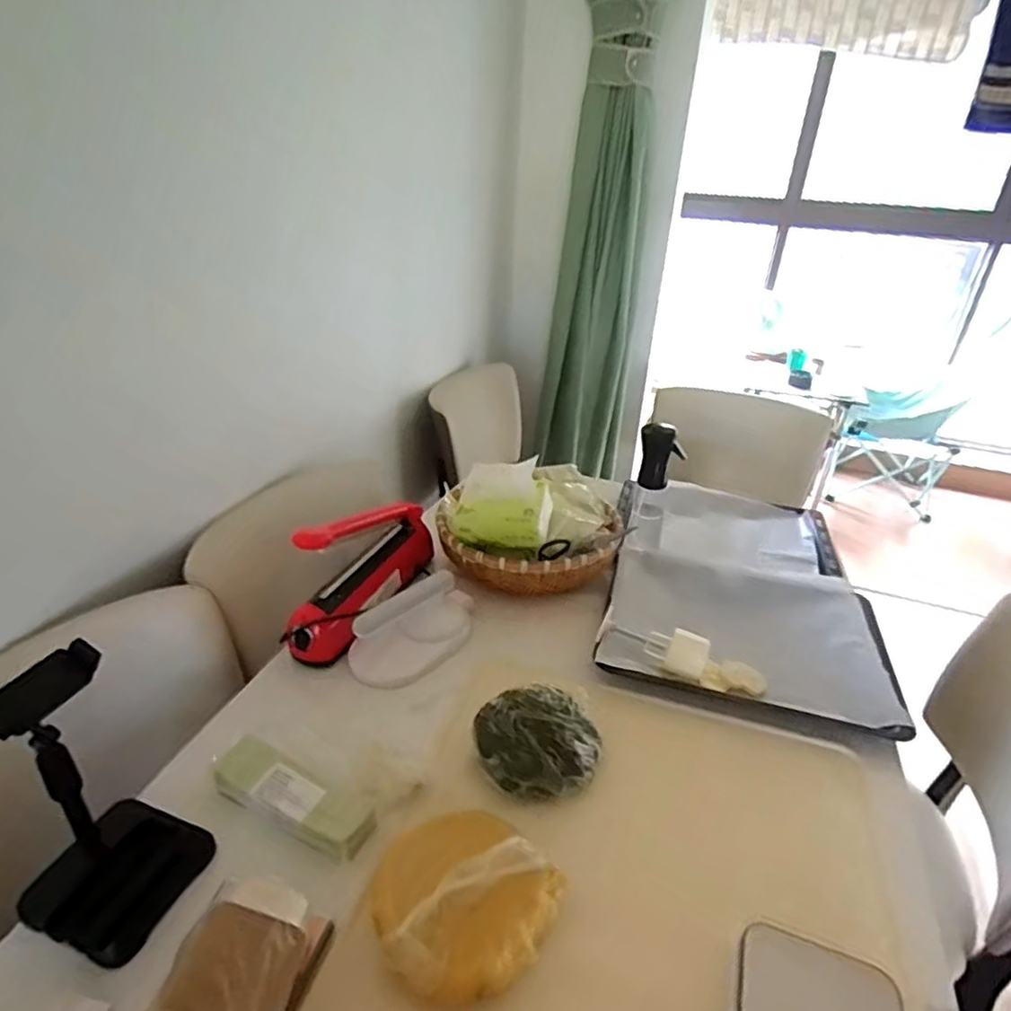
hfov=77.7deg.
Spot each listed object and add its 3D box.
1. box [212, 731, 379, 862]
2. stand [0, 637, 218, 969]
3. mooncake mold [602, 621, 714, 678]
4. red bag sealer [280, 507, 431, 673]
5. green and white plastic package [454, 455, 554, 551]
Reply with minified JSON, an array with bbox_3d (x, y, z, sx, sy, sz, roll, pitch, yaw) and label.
[{"bbox_3d":[-0.221,0.301,0.648,0.179,0.042,0.060,16,32,22],"label":"box"},{"bbox_3d":[-0.356,0.249,0.531,0.114,0.251,0.124,13,31,17],"label":"stand"},{"bbox_3d":[0.233,0.197,0.853,0.082,0.041,0.044,15,32,20],"label":"mooncake mold"},{"bbox_3d":[-0.202,0.073,0.914,0.075,0.167,0.309,13,31,17],"label":"red bag sealer"},{"bbox_3d":[0.000,0.001,0.970,0.139,0.132,0.085,5,-13,15],"label":"green and white plastic package"}]

